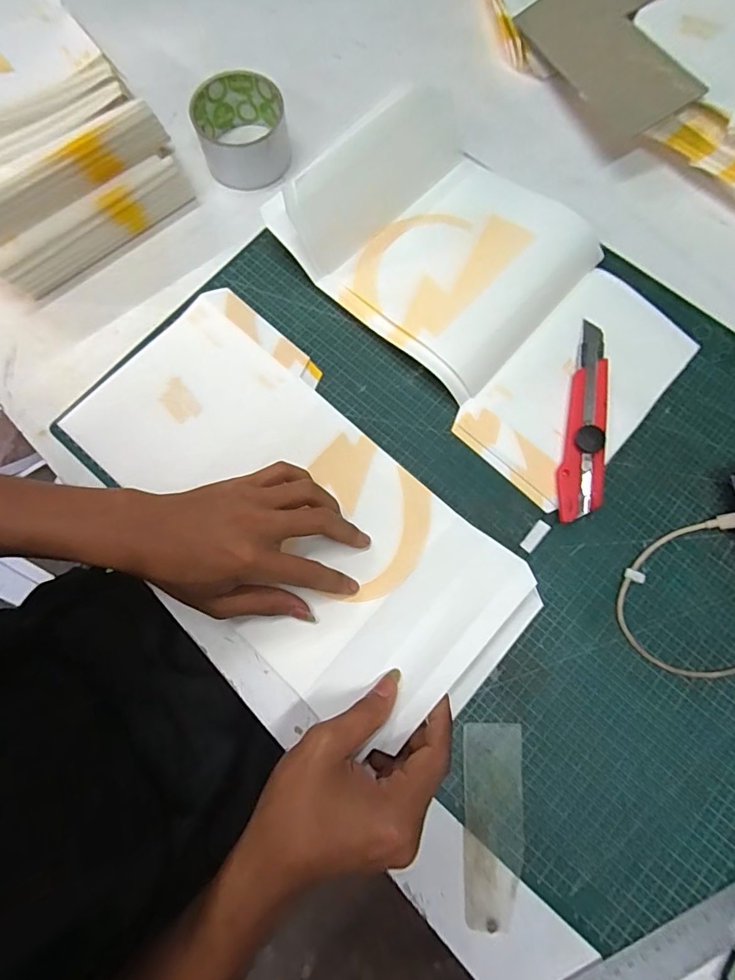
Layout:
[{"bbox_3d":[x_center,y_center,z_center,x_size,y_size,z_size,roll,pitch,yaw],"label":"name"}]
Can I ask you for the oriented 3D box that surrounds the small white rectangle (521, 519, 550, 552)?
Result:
[{"bbox_3d":[0.132,0.036,0.372,0.011,0.004,0.029,41,79,9],"label":"small white rectangle"}]

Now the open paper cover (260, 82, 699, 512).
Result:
[{"bbox_3d":[0.100,-0.177,0.385,0.211,0.069,0.335,-40,79,-9],"label":"open paper cover"}]

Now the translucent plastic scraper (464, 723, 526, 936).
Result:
[{"bbox_3d":[0.086,0.226,0.321,0.040,0.004,0.123,3,76,1],"label":"translucent plastic scraper"}]

